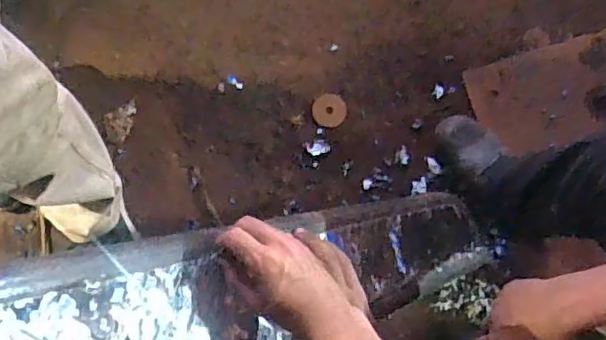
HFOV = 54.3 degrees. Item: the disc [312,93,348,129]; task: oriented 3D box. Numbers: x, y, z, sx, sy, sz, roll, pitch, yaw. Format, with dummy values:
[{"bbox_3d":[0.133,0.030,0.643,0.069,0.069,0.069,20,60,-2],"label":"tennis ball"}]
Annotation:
[{"bbox_3d":[0.054,-0.119,1.193,0.067,0.006,0.069,0,84,-3],"label":"disc"}]

